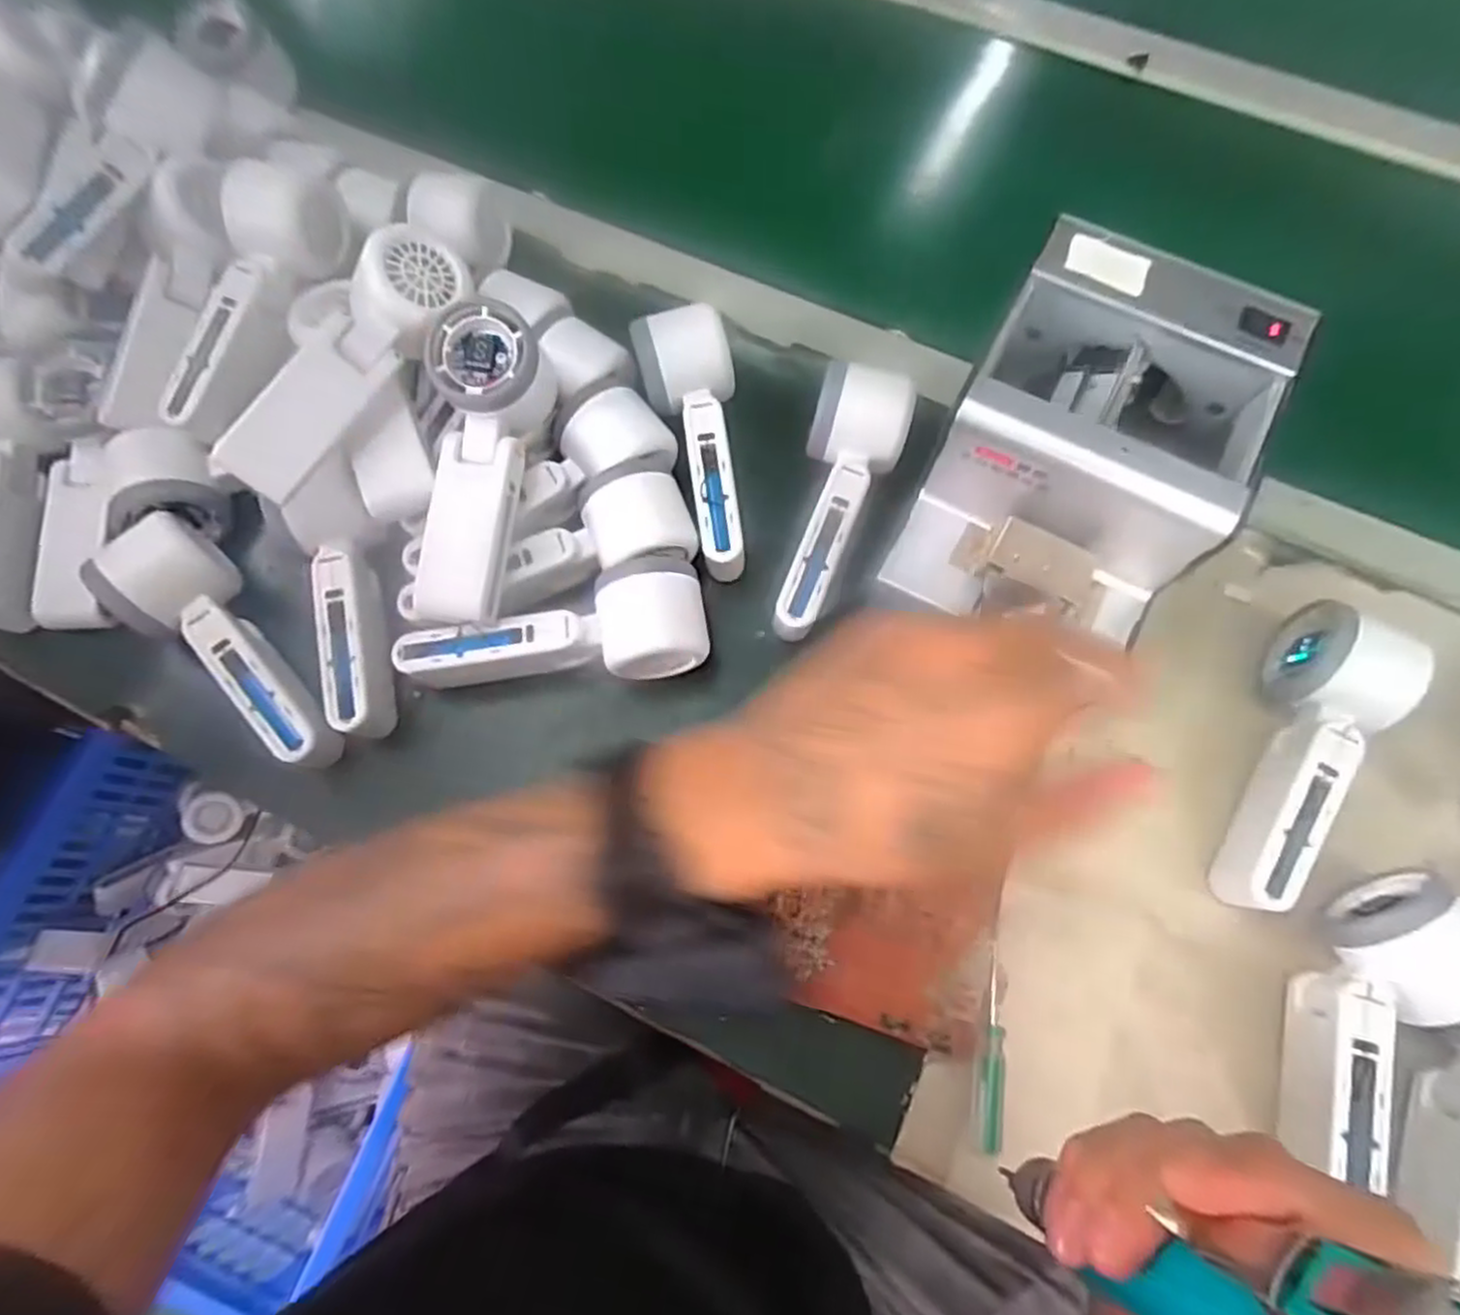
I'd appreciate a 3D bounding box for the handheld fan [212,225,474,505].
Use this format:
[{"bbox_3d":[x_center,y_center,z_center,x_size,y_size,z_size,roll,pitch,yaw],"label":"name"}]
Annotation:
[{"bbox_3d":[-0.212,-0.160,0.410,0.050,0.050,0.162,41,76,-28],"label":"handheld fan"}]

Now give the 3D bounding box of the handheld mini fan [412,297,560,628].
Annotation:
[{"bbox_3d":[-0.137,-0.103,0.418,0.055,0.055,0.168,9,92,4],"label":"handheld mini fan"}]

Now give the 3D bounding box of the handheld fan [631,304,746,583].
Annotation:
[{"bbox_3d":[-0.017,-0.128,0.448,0.057,0.053,0.155,-13,73,-3],"label":"handheld fan"}]

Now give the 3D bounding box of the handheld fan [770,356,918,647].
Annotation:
[{"bbox_3d":[0.059,-0.086,0.434,0.058,0.055,0.162,16,73,6],"label":"handheld fan"}]

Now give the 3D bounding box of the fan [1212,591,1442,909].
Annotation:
[{"bbox_3d":[0.306,0.054,0.393,0.054,0.051,0.172,27,75,9],"label":"fan"}]

